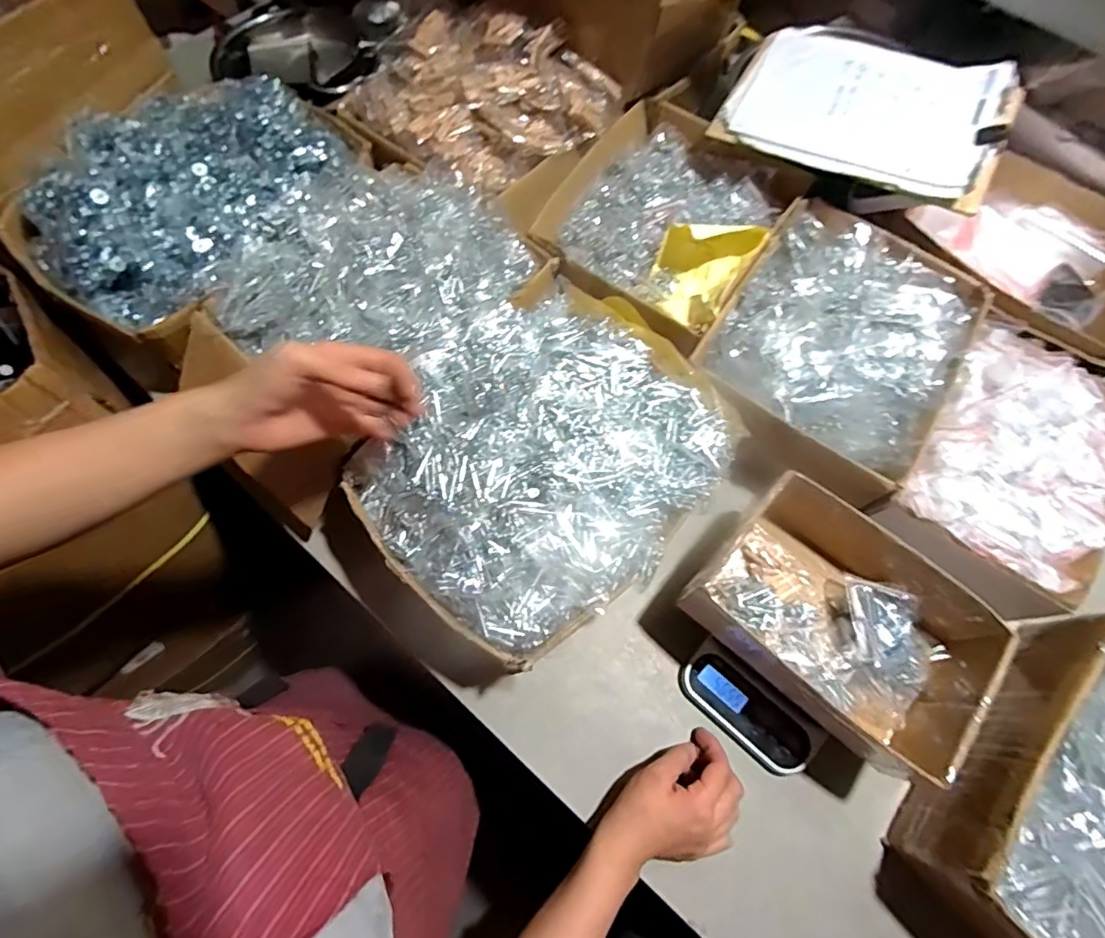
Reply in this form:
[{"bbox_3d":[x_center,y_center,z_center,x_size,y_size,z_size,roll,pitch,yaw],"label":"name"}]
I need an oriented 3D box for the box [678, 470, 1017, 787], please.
[{"bbox_3d":[0.283,0.149,0.536,0.253,0.102,0.188,39,71,12],"label":"box"}]

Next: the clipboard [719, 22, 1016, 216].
[{"bbox_3d":[0.401,-0.465,0.680,0.318,0.023,0.234,27,74,15],"label":"clipboard"}]

